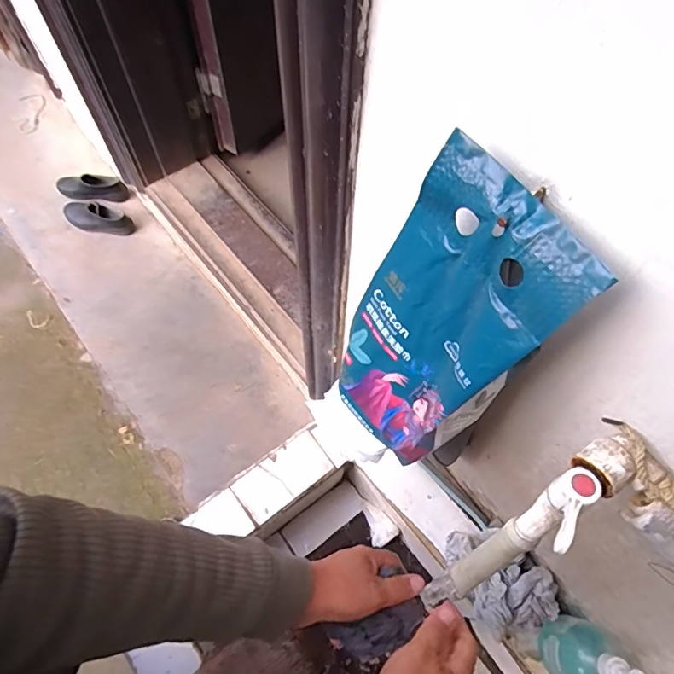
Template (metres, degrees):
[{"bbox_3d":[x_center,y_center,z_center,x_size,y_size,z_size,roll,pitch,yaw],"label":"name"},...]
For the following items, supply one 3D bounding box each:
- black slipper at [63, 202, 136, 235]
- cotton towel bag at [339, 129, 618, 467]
[{"bbox_3d":[-0.814,-0.406,1.647,0.243,0.065,0.097,9,63,3],"label":"black slipper"},{"bbox_3d":[0.082,-0.002,0.404,0.059,0.289,0.143,-29,66,-37],"label":"cotton towel bag"}]

